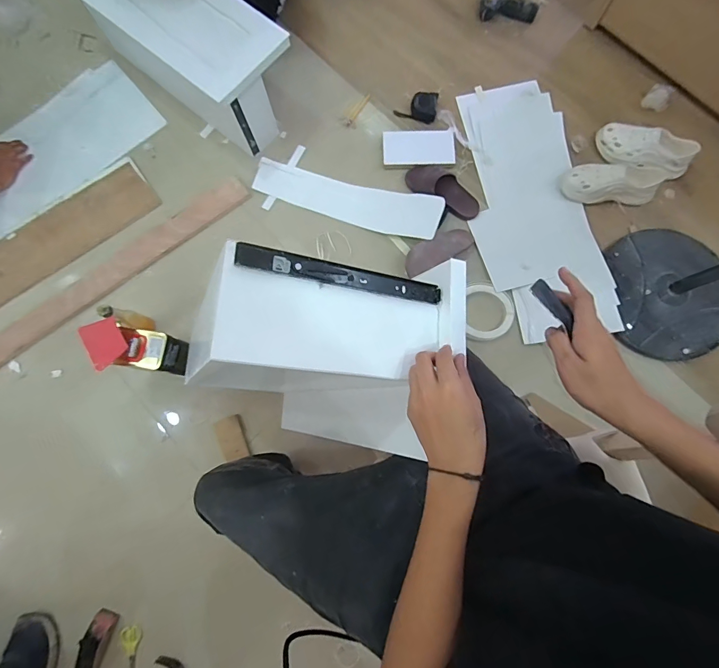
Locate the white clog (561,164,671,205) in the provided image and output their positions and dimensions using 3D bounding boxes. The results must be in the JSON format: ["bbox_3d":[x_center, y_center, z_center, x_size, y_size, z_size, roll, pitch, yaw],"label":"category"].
[{"bbox_3d":[0.756,-0.447,1.148,0.286,0.074,0.099,5,79,2],"label":"white clog"}]

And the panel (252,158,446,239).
[{"bbox_3d":[-0.045,-0.414,1.164,0.579,0.064,0.128,18,80,5],"label":"panel"}]

